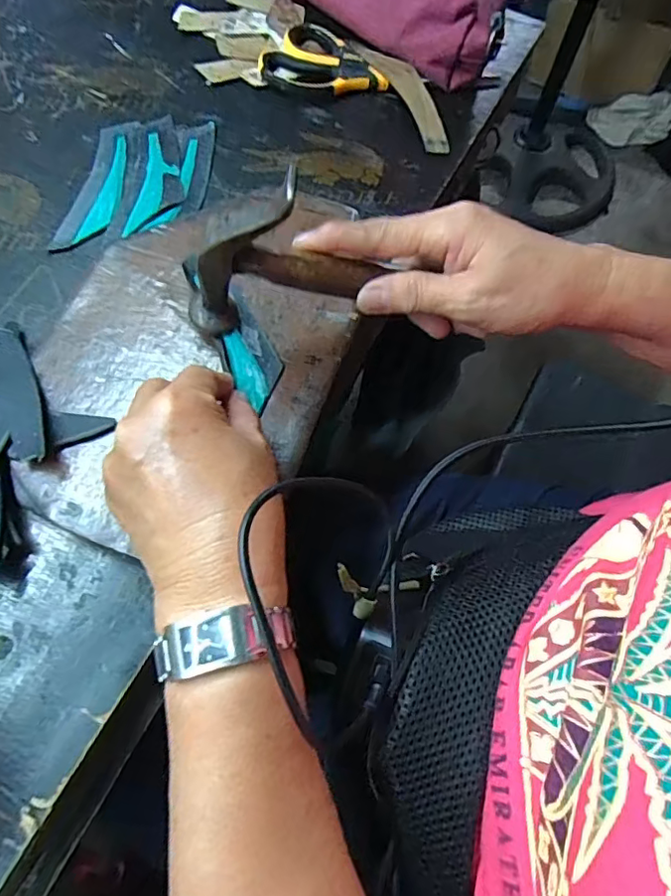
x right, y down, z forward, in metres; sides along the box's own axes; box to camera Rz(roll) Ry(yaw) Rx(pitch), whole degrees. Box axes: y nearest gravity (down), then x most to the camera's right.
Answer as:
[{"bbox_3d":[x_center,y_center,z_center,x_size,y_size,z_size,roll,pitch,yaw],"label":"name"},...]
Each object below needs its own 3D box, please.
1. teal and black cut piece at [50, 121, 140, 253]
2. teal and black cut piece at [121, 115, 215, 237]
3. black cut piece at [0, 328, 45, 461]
[{"bbox_3d":[-0.173,-0.199,0.420,0.036,0.007,0.133,9,65,1],"label":"teal and black cut piece"},{"bbox_3d":[-0.124,-0.207,0.431,0.055,0.008,0.134,1,61,-5],"label":"teal and black cut piece"},{"bbox_3d":[-0.189,-0.039,0.326,0.033,0.008,0.122,-31,63,-20],"label":"black cut piece"}]

